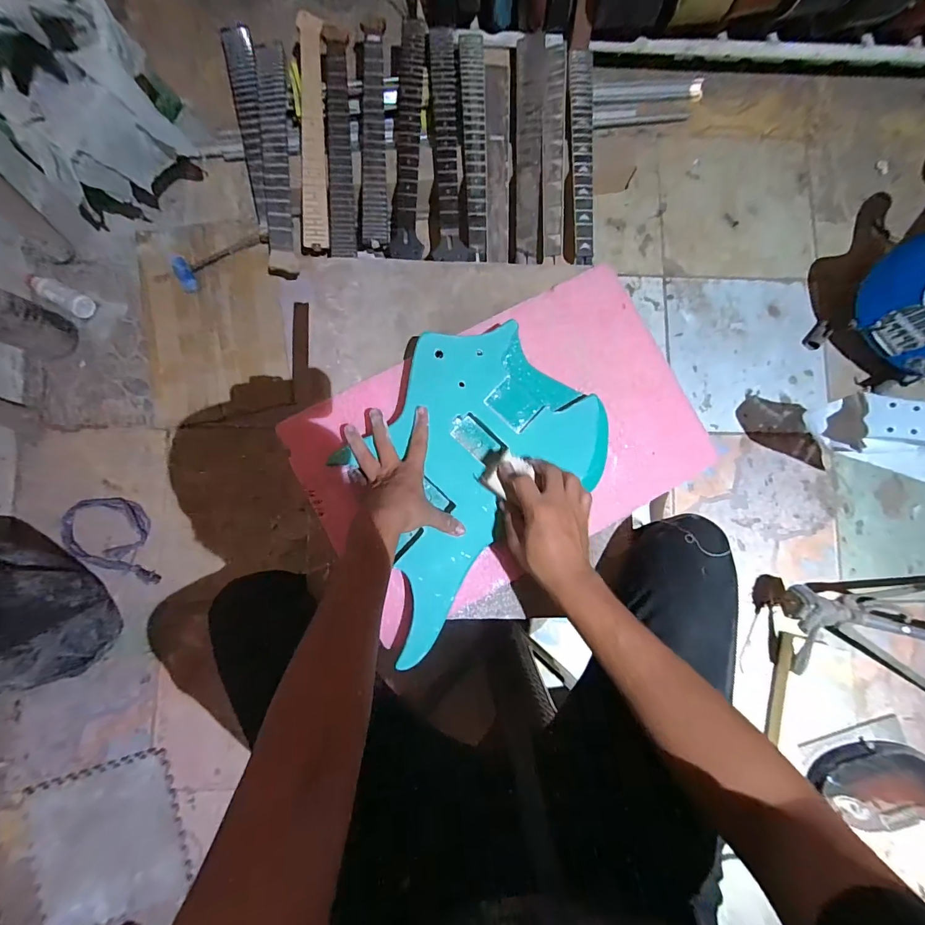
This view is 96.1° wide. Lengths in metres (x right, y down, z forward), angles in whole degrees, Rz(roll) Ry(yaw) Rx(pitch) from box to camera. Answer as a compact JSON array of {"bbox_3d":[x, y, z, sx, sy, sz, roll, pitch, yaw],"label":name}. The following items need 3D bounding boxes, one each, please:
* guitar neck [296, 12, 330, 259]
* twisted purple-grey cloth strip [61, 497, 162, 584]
[{"bbox_3d":[-0.339,-0.743,0.941,0.058,0.020,0.527,-2,90,-6],"label":"guitar neck"},{"bbox_3d":[-0.781,0.163,0.939,0.253,0.022,0.147,20,84,0],"label":"twisted purple-grey cloth strip"}]

